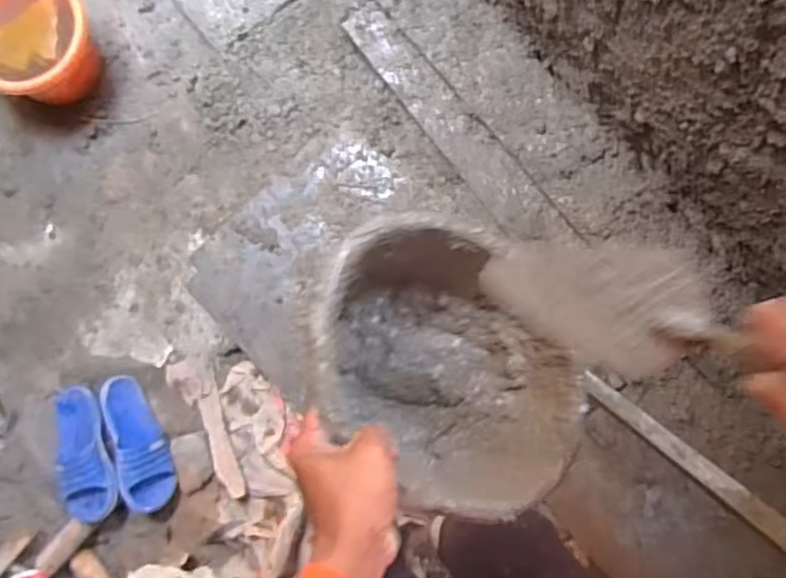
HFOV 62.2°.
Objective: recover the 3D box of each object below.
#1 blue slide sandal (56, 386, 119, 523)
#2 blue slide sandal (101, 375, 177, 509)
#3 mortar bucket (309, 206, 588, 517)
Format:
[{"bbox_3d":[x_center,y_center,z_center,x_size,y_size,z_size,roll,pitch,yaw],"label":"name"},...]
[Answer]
[{"bbox_3d":[-0.646,0.341,1.358,0.118,0.077,0.288,-22,71,2],"label":"blue slide sandal"},{"bbox_3d":[-0.535,0.317,1.354,0.097,0.093,0.289,-23,83,1],"label":"blue slide sandal"},{"bbox_3d":[0.045,0.071,0.553,0.182,0.162,0.242,-40,83,0],"label":"mortar bucket"}]

